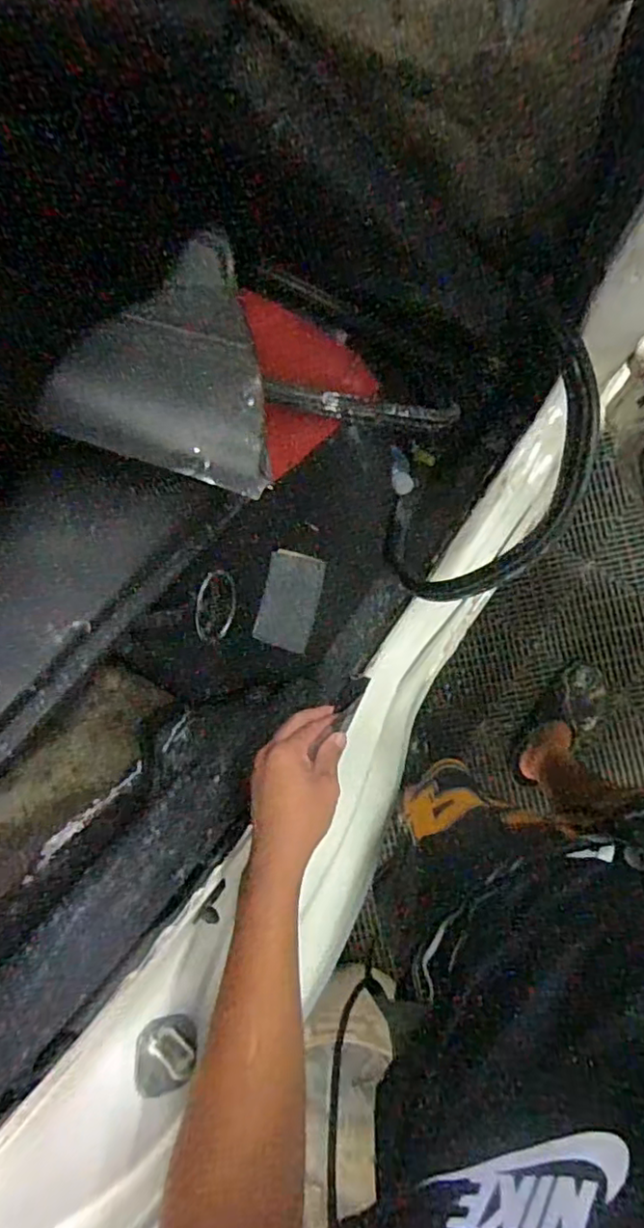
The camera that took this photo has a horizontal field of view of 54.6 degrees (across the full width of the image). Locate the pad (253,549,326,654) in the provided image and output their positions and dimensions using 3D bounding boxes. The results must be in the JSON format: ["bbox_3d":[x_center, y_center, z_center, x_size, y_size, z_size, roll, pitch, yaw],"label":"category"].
[{"bbox_3d":[-0.042,-0.018,0.790,0.072,0.016,0.120,15,97,18],"label":"pad"}]

